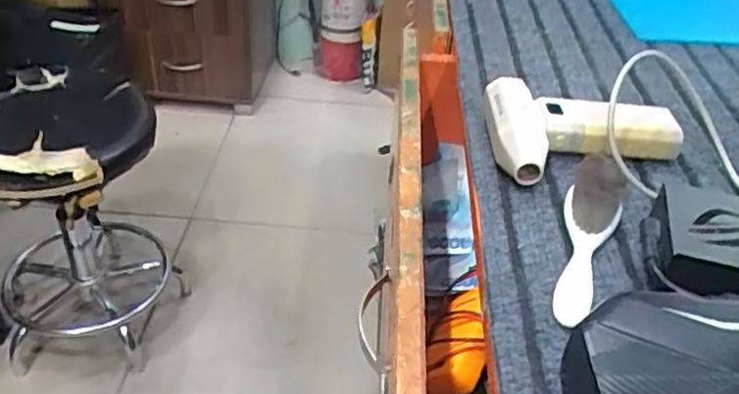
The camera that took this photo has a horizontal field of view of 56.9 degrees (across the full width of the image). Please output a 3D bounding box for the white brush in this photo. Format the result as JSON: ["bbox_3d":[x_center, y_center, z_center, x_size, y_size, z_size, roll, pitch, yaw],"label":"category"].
[{"bbox_3d":[0.137,0.024,0.428,0.033,0.025,0.136,15,52,14],"label":"white brush"}]

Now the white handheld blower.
[{"bbox_3d":[0.158,-0.047,0.506,0.140,0.036,0.105,2,37,-3],"label":"white handheld blower"}]

